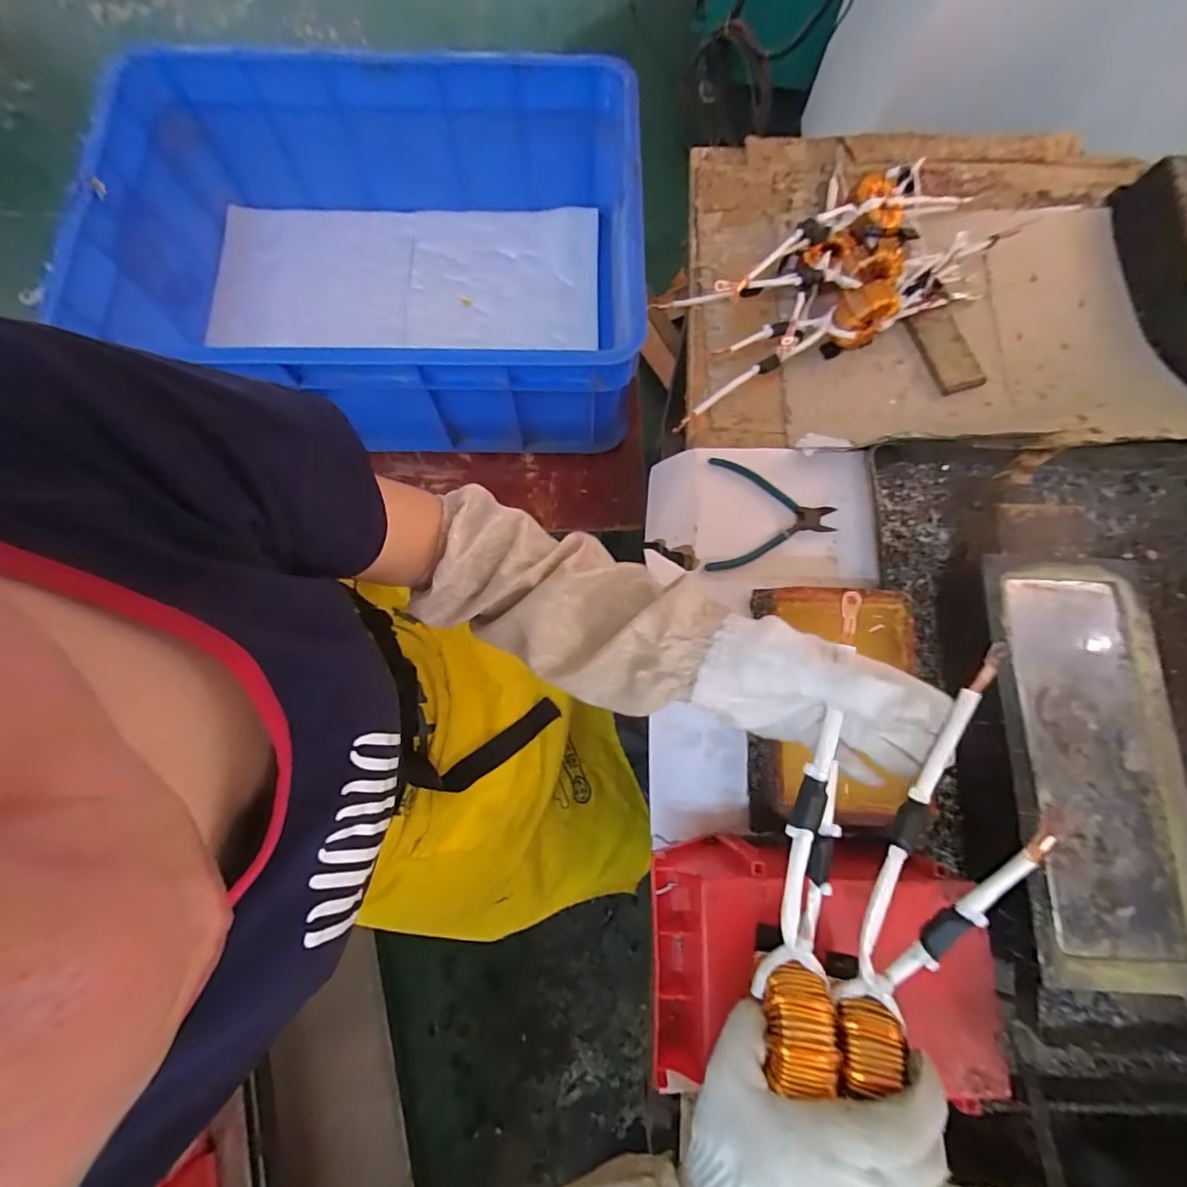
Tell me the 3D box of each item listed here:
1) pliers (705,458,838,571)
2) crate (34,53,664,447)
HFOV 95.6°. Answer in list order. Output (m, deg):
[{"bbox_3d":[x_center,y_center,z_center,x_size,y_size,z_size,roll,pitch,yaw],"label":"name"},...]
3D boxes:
[{"bbox_3d":[0.190,-0.082,0.575,0.132,0.008,0.122,4,75,0],"label":"pliers"},{"bbox_3d":[-0.259,-0.412,0.682,0.609,0.206,0.410,2,75,0],"label":"crate"}]

